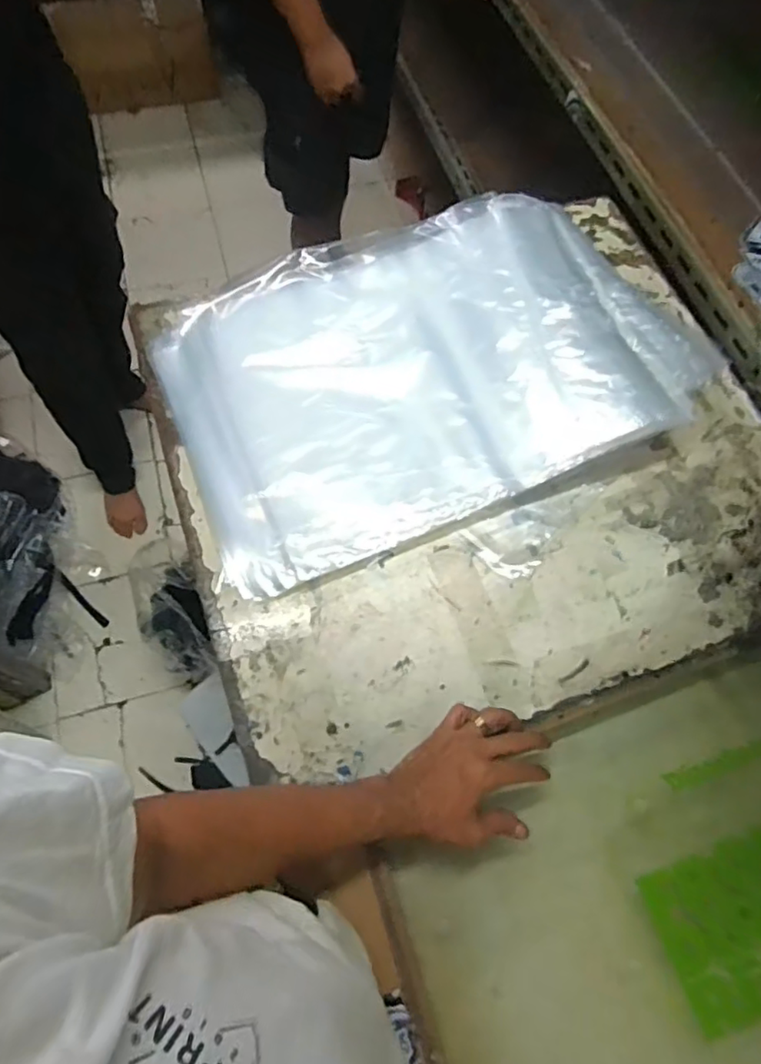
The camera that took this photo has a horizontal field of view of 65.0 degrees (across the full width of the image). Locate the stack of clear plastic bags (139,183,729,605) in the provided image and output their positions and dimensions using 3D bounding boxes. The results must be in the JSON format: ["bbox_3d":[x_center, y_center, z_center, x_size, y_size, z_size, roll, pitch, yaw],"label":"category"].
[{"bbox_3d":[0.068,-0.205,0.721,0.639,0.070,0.428,-21,70,-11],"label":"stack of clear plastic bags"}]

